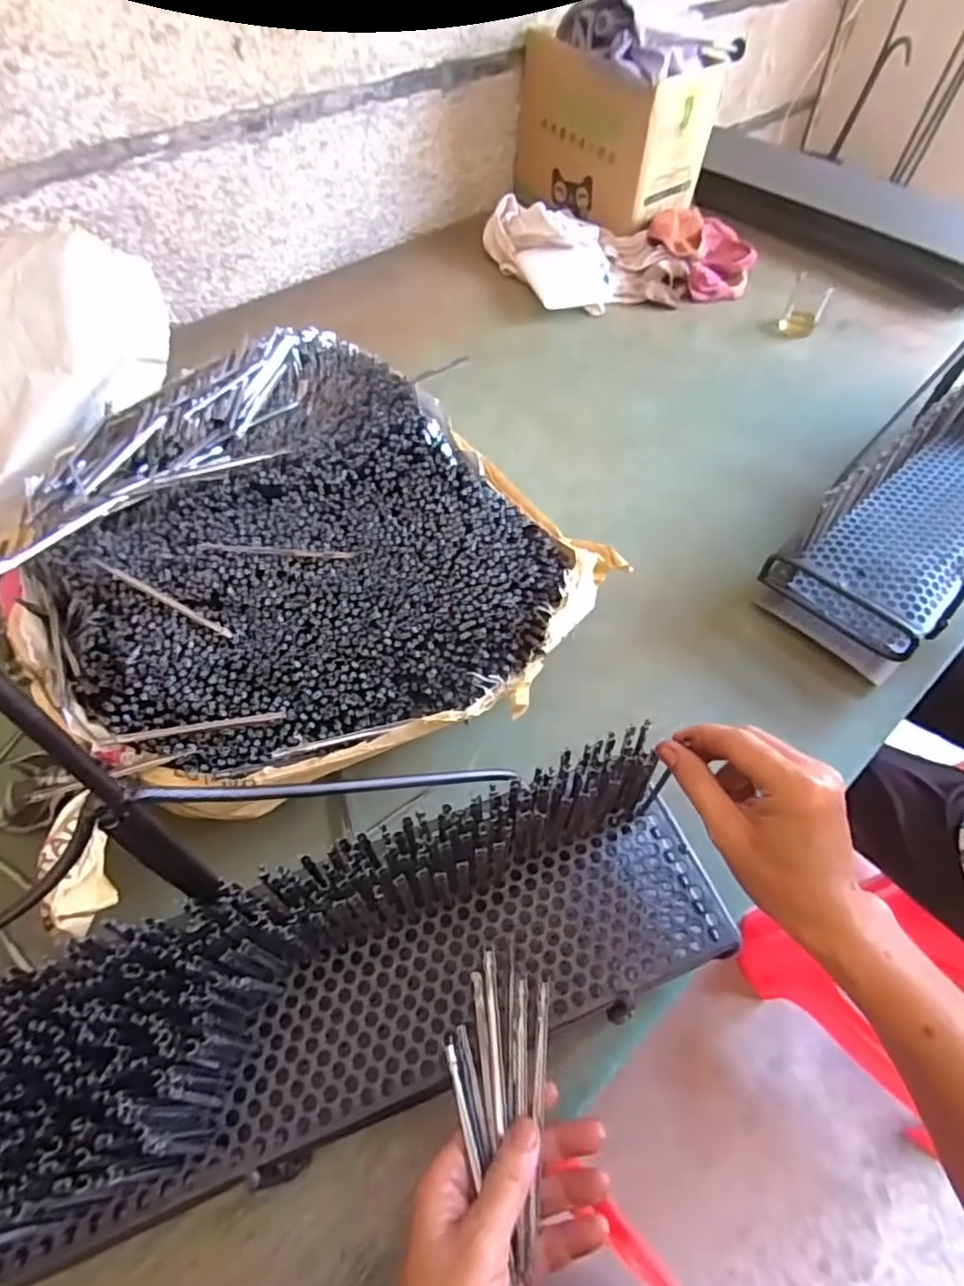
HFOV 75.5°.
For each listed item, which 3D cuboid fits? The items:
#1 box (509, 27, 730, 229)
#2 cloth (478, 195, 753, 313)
[{"bbox_3d":[0.220,-0.872,1.074,0.190,0.230,0.300,-31,62,-20],"label":"box"},{"bbox_3d":[0.231,-0.636,1.016,0.427,0.070,0.233,-5,56,-5],"label":"cloth"}]

